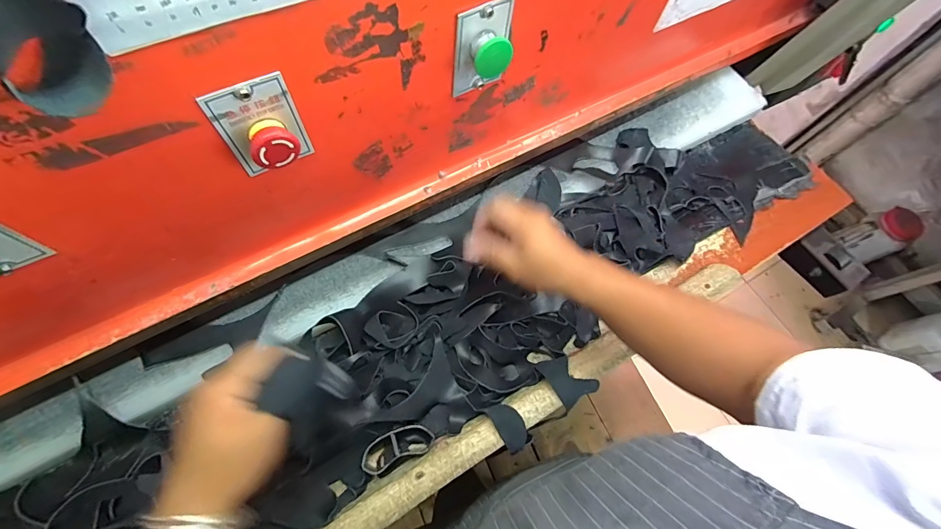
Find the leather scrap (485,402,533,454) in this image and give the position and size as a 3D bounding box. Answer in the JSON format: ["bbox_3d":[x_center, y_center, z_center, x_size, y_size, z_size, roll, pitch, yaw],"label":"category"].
[{"bbox_3d":[0.045,0.181,0.452,0.031,0.015,0.054,-28,59,-17],"label":"leather scrap"}]

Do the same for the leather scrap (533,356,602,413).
[{"bbox_3d":[0.115,0.133,0.474,0.049,0.027,0.061,-32,60,-19],"label":"leather scrap"}]

